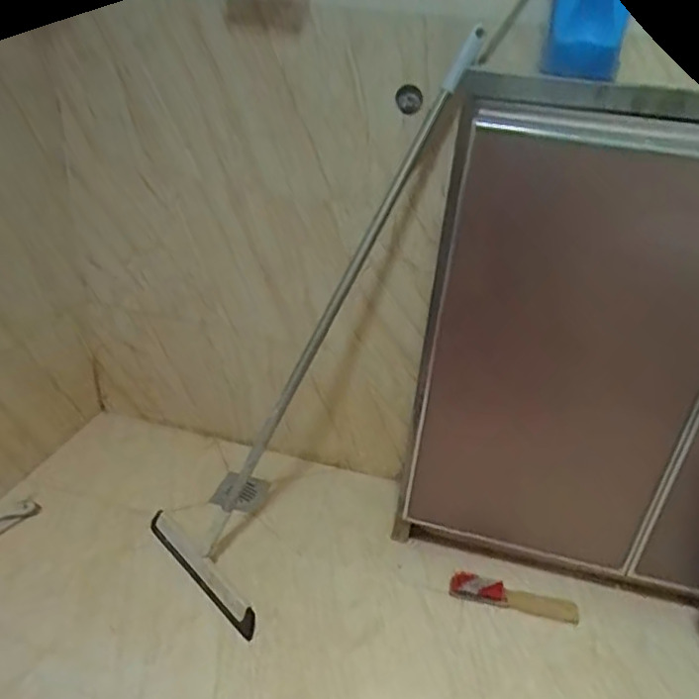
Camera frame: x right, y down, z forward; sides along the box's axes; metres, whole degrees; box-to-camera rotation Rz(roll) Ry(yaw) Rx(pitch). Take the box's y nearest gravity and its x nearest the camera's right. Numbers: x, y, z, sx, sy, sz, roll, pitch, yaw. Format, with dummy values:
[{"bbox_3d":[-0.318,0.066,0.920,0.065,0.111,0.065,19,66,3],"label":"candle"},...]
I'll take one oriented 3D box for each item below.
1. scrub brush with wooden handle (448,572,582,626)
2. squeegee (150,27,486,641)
[{"bbox_3d":[0.281,0.423,1.023,0.211,0.025,0.047,11,30,13],"label":"scrub brush with wooden handle"},{"bbox_3d":[-0.033,-0.025,0.948,0.070,0.995,0.280,20,13,-42],"label":"squeegee"}]

